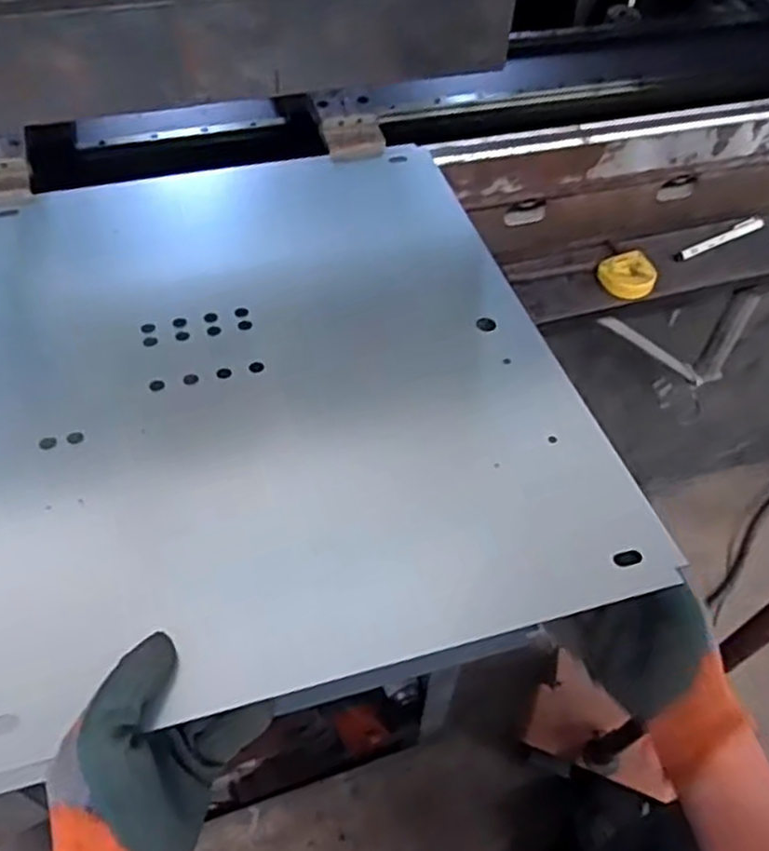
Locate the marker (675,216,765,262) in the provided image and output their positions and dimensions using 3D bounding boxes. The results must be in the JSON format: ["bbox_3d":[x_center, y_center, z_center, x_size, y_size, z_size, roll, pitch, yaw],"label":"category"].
[{"bbox_3d":[0.426,-0.237,0.950,0.147,0.012,0.017,-26,57,-22],"label":"marker"}]

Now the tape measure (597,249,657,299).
[{"bbox_3d":[0.290,-0.183,0.889,0.058,0.021,0.061,-21,55,-19],"label":"tape measure"}]

